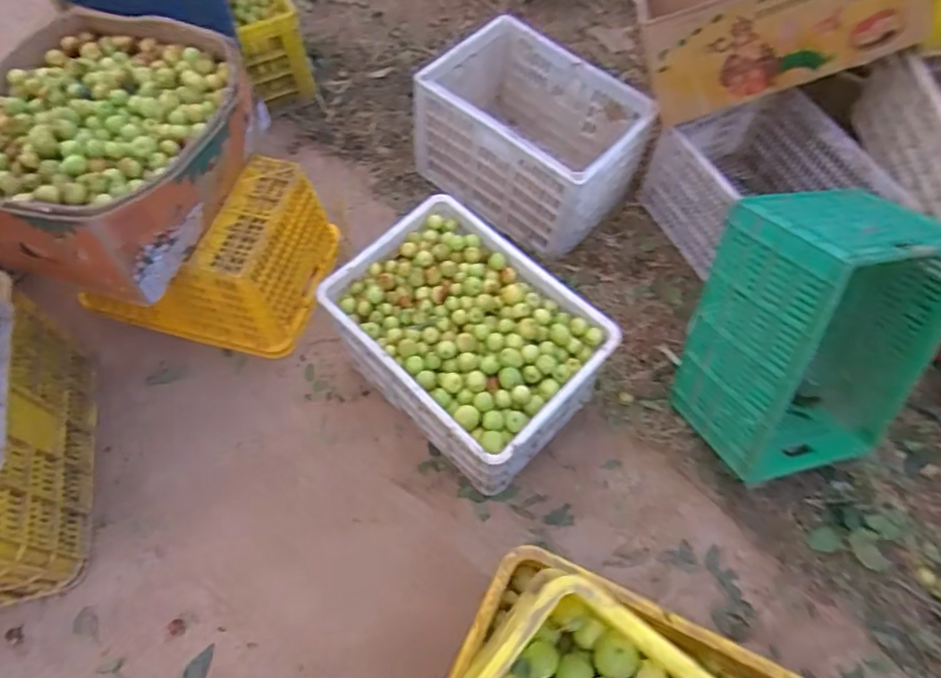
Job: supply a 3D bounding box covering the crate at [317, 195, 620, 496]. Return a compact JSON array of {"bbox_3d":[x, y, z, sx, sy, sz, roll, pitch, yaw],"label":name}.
[{"bbox_3d":[-0.006,0.019,1.204,0.356,0.284,0.479,-40,70,-19],"label":"crate"}]

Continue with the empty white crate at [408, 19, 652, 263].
[{"bbox_3d":[0.143,-0.506,1.490,0.495,0.284,0.340,38,68,18],"label":"empty white crate"}]

